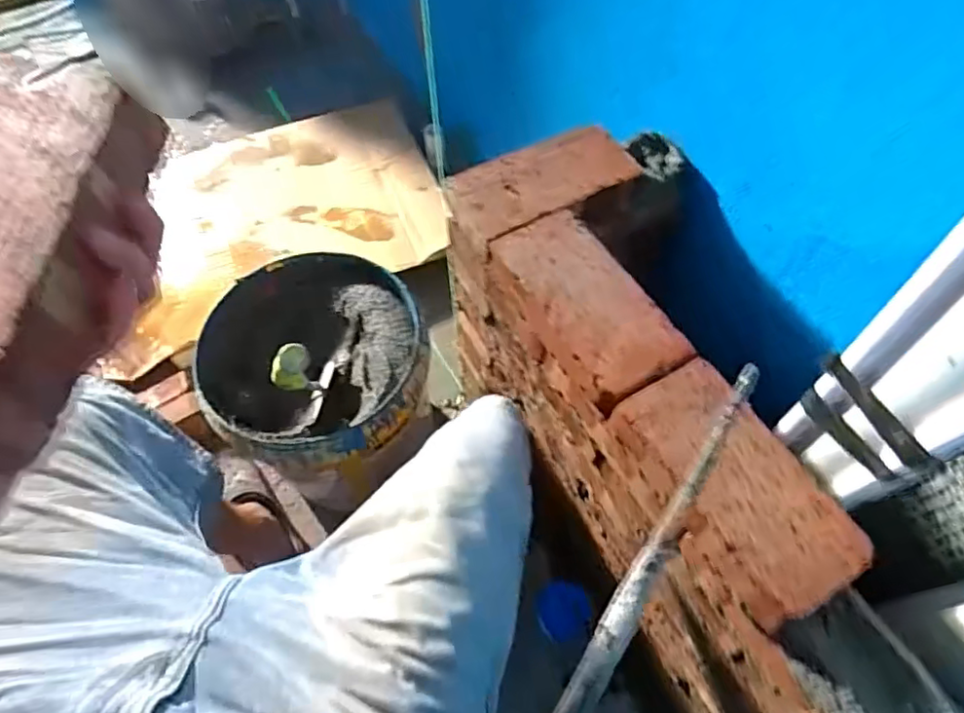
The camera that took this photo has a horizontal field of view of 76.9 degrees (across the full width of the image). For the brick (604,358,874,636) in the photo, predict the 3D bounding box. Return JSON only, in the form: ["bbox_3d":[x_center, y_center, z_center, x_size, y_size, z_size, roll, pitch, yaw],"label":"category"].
[{"bbox_3d":[0.221,0.122,0.555,0.111,0.075,0.219,-29,62,-15],"label":"brick"}]

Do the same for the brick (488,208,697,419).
[{"bbox_3d":[0.109,-0.049,0.652,0.115,0.071,0.224,-26,62,-14],"label":"brick"}]

